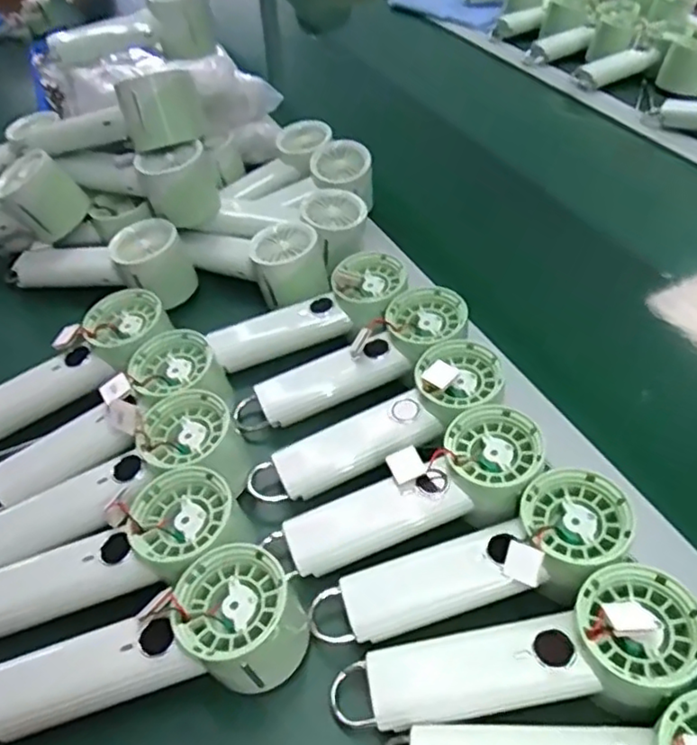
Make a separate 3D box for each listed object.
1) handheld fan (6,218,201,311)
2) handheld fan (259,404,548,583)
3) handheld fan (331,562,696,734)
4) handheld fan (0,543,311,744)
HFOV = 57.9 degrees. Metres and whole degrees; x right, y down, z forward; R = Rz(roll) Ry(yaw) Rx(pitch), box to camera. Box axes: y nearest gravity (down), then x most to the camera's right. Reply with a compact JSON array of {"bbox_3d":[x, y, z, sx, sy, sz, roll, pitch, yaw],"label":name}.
[{"bbox_3d":[-0.243,-0.101,0.622,0.185,0.075,0.063,3,45,23],"label":"handheld fan"},{"bbox_3d":[0.042,0.086,0.417,0.184,0.035,0.064,-26,50,-1],"label":"handheld fan"},{"bbox_3d":[0.090,0.160,0.344,0.201,0.034,0.066,-17,47,7],"label":"handheld fan"},{"bbox_3d":[-0.125,0.157,0.360,0.200,0.064,0.065,-10,47,-7],"label":"handheld fan"}]

